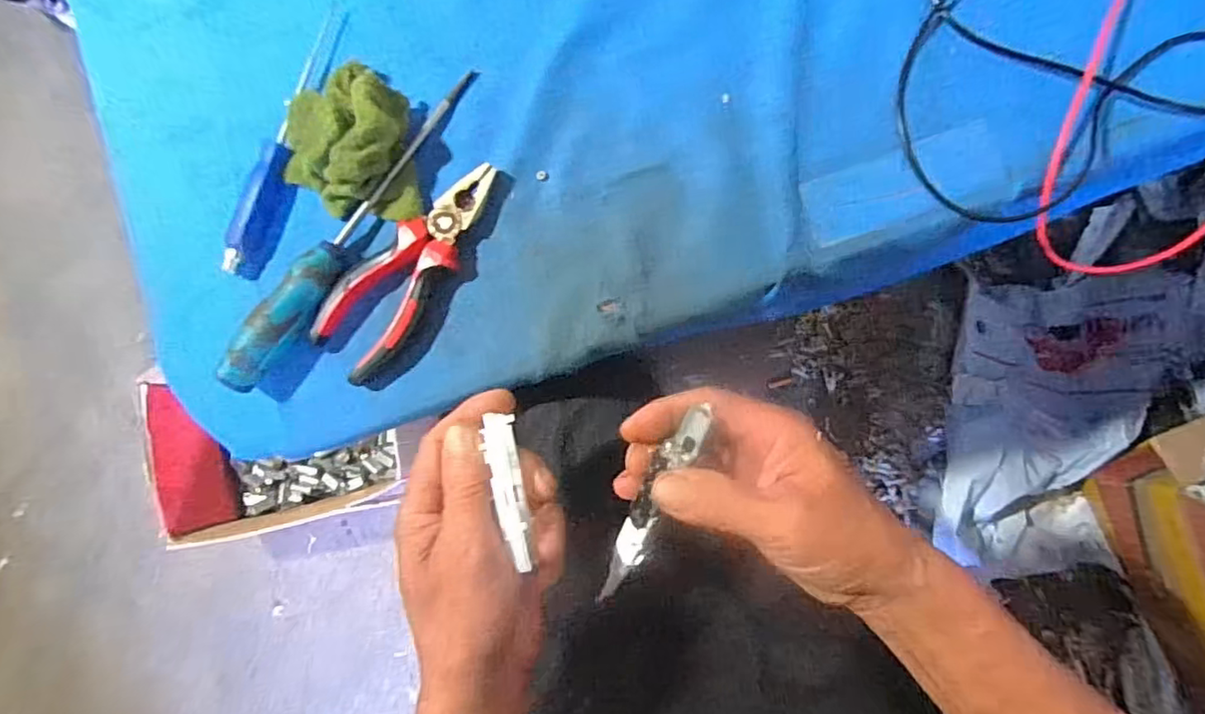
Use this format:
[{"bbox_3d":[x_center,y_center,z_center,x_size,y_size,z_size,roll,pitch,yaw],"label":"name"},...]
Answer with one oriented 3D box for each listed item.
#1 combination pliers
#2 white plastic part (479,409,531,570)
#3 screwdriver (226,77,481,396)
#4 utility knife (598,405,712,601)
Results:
[{"bbox_3d":[-0.119,-0.056,0.386,0.054,0.022,0.153,39,90,8],"label":"combination pliers"},{"bbox_3d":[-0.046,0.067,0.308,0.010,0.020,0.073,-15,74,7],"label":"white plastic part"},{"bbox_3d":[-0.160,-0.083,0.386,0.023,0.038,0.246,34,89,8],"label":"screwdriver"},{"bbox_3d":[0.023,0.084,0.322,0.017,0.024,0.130,28,110,8],"label":"utility knife"}]

